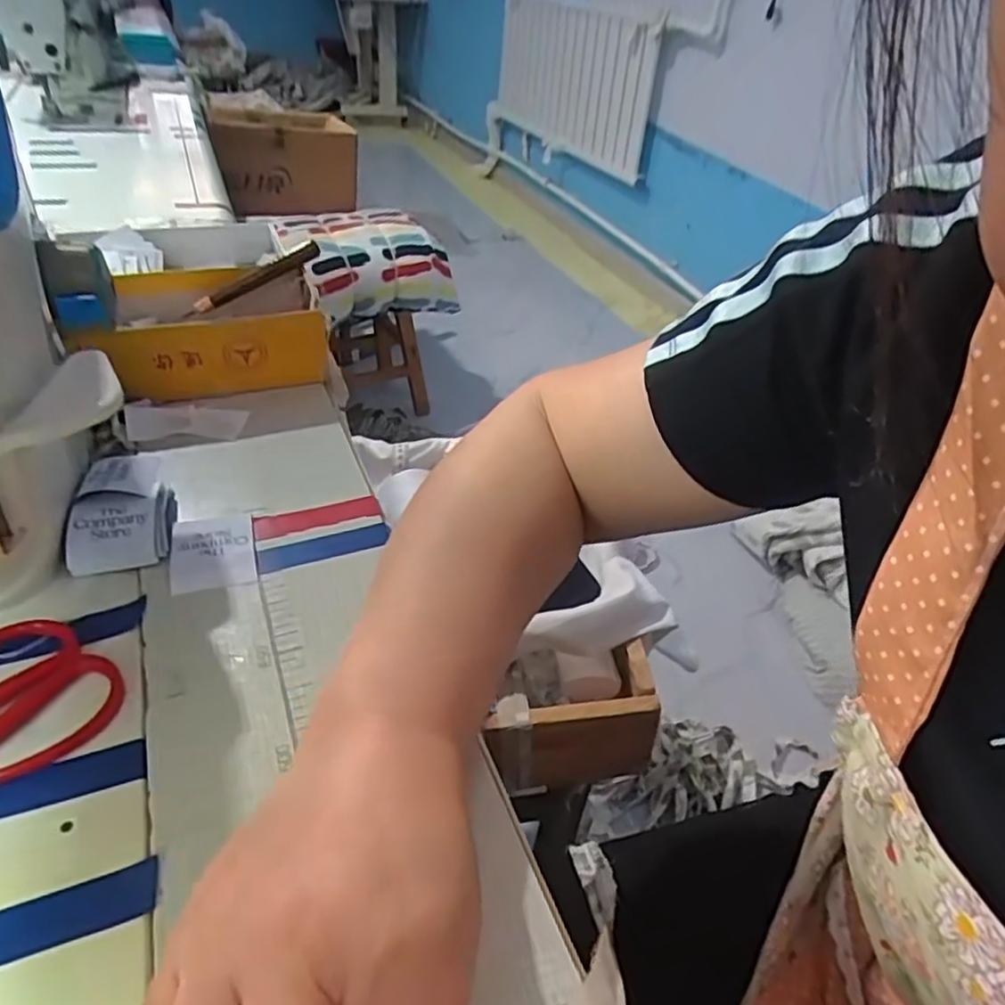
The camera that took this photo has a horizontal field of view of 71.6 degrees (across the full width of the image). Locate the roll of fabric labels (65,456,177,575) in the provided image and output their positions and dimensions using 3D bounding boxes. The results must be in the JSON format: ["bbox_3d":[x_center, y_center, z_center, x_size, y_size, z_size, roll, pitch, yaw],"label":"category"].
[{"bbox_3d":[-0.189,0.002,0.348,0.044,0.021,0.070,-7,40,-15],"label":"roll of fabric labels"}]

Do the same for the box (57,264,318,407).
[{"bbox_3d":[-0.195,-0.111,0.461,0.137,0.054,0.094,-11,41,-20],"label":"box"}]

